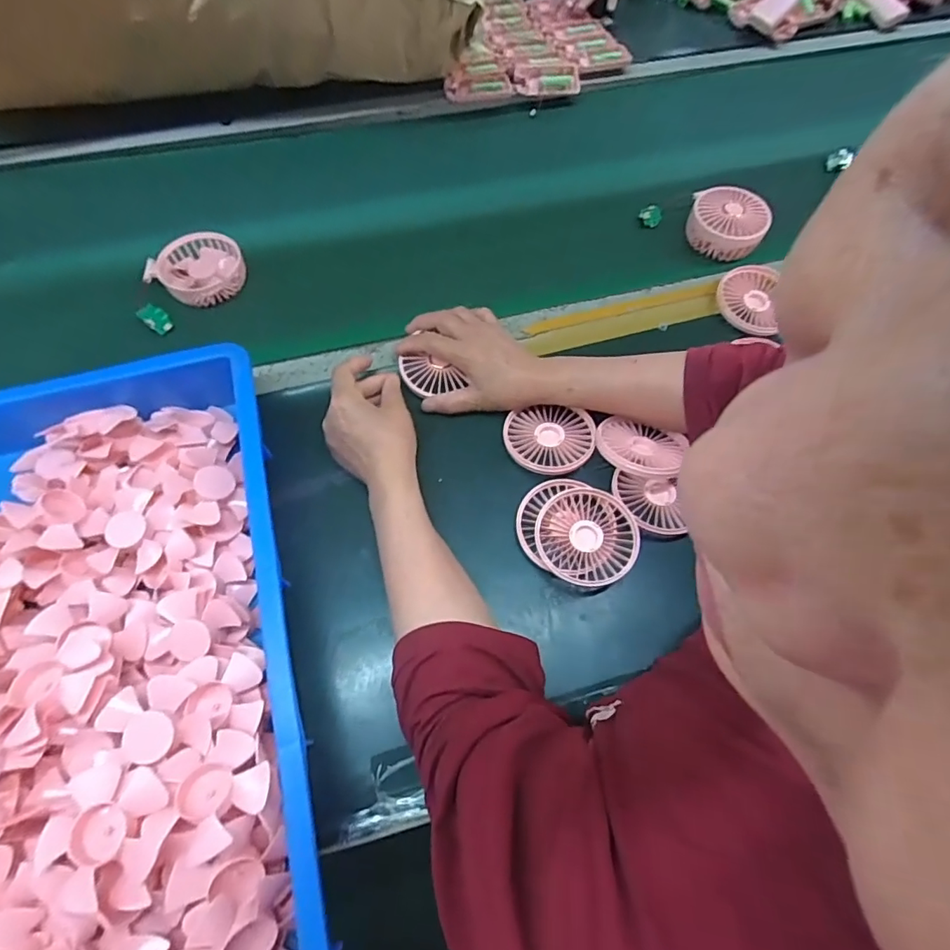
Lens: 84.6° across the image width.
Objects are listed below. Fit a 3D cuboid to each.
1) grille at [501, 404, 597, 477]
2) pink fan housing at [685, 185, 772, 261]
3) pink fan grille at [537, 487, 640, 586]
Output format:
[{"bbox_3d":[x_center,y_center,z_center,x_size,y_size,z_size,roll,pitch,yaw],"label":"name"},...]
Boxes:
[{"bbox_3d":[0.073,-0.034,0.511,0.086,0.014,0.076,-5,63,-3],"label":"grille"},{"bbox_3d":[0.303,-0.302,0.626,0.092,0.040,0.079,17,64,8],"label":"pink fan housing"},{"bbox_3d":[0.099,0.056,0.467,0.086,0.018,0.087,-1,65,2],"label":"pink fan grille"}]

